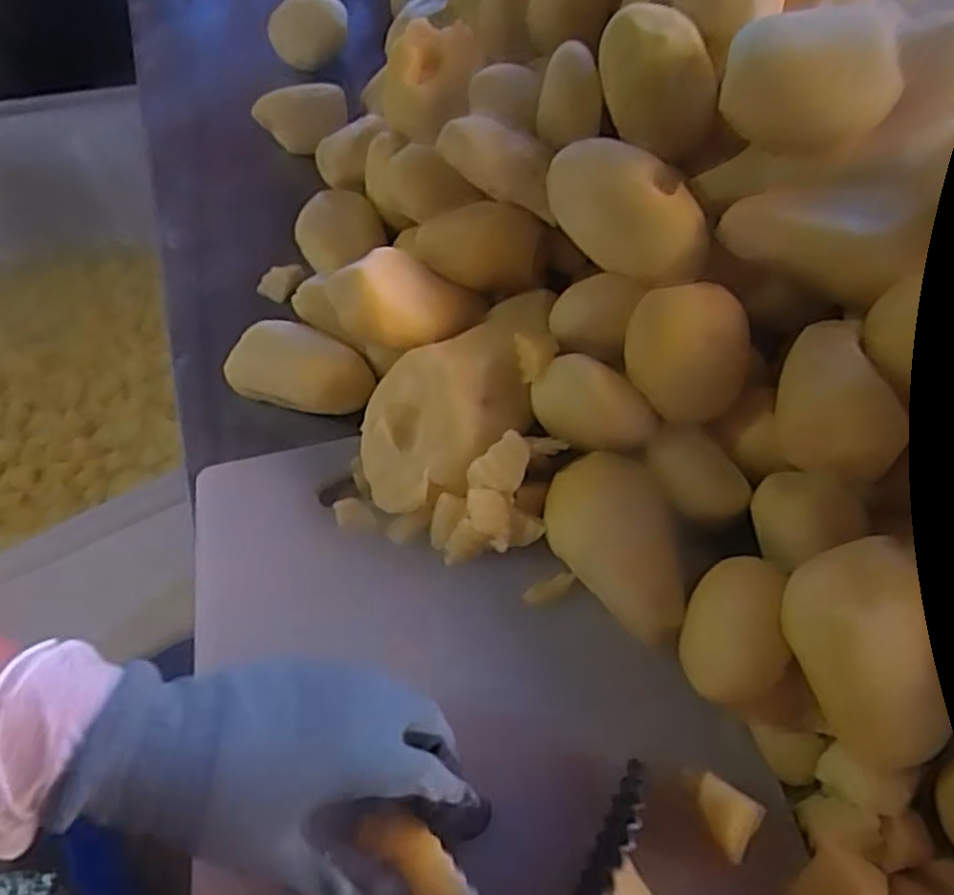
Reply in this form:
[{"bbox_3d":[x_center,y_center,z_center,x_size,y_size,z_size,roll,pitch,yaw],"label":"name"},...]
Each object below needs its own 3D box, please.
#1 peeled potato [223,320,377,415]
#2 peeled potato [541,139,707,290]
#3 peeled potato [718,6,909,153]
[{"bbox_3d":[-0.106,-0.047,0.462,0.094,0.034,0.041,16,59,15],"label":"peeled potato"},{"bbox_3d":[0.077,-0.125,0.397,0.094,0.045,0.049,36,66,25],"label":"peeled potato"},{"bbox_3d":[0.163,-0.182,0.374,0.080,0.051,0.044,11,58,13],"label":"peeled potato"}]

